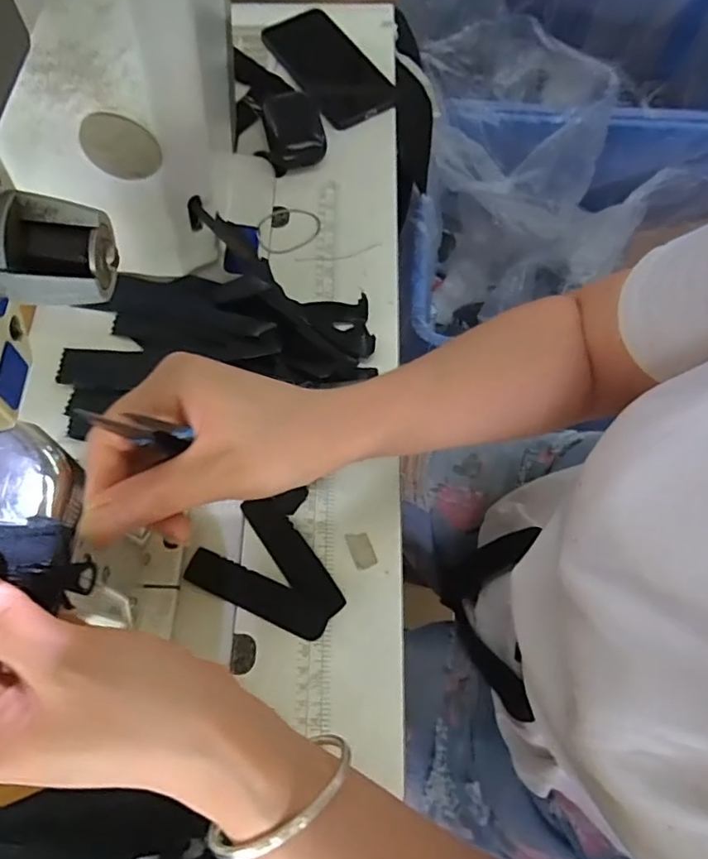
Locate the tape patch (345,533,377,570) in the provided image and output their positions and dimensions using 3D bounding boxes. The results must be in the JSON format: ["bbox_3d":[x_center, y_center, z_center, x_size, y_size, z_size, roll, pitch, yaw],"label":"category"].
[{"bbox_3d":[0.005,0.085,0.391,0.015,0.004,0.027,-21,70,-9],"label":"tape patch"}]

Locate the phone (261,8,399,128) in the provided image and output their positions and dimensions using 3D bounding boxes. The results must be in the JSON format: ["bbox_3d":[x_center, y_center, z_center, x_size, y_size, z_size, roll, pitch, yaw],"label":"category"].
[{"bbox_3d":[-0.027,-0.382,0.573,0.082,0.012,0.170,-30,72,-12],"label":"phone"}]

